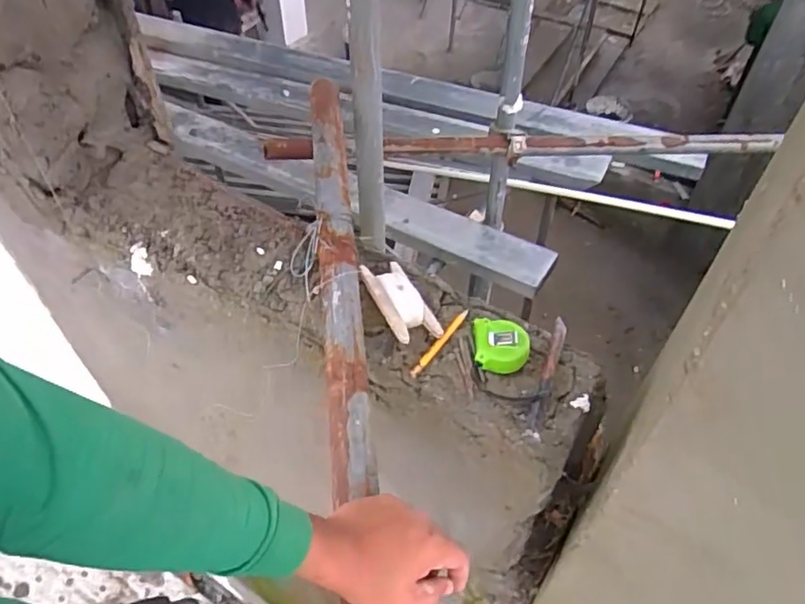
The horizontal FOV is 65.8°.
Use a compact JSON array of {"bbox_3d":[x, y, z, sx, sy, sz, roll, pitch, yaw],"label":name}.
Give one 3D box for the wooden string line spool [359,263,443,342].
[{"bbox_3d":[-0.004,-0.004,0.788,0.058,0.026,0.131,-19,53,-16],"label":"wooden string line spool"}]

